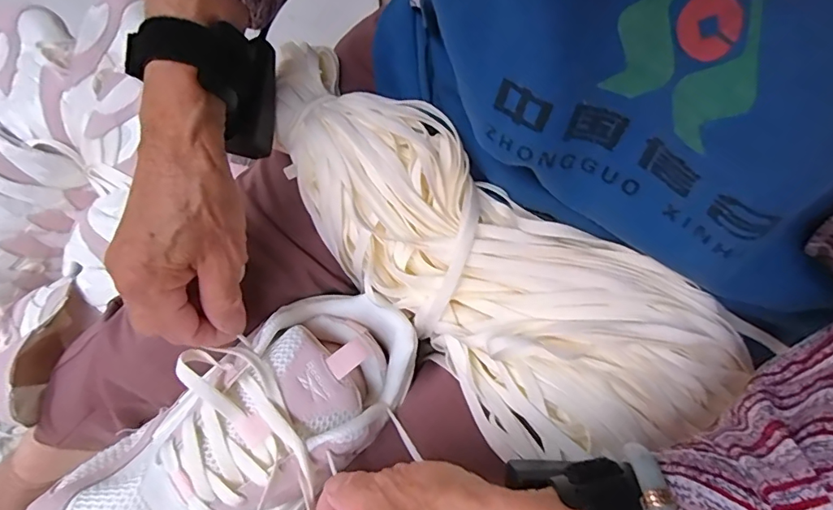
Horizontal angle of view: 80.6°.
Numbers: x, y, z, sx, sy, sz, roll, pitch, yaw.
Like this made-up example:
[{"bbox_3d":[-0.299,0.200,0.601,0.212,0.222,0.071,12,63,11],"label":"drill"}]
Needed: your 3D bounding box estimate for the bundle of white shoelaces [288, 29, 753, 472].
[{"bbox_3d":[0.027,0.002,0.315,0.331,0.060,0.131,40,79,11],"label":"bundle of white shoelaces"}]

